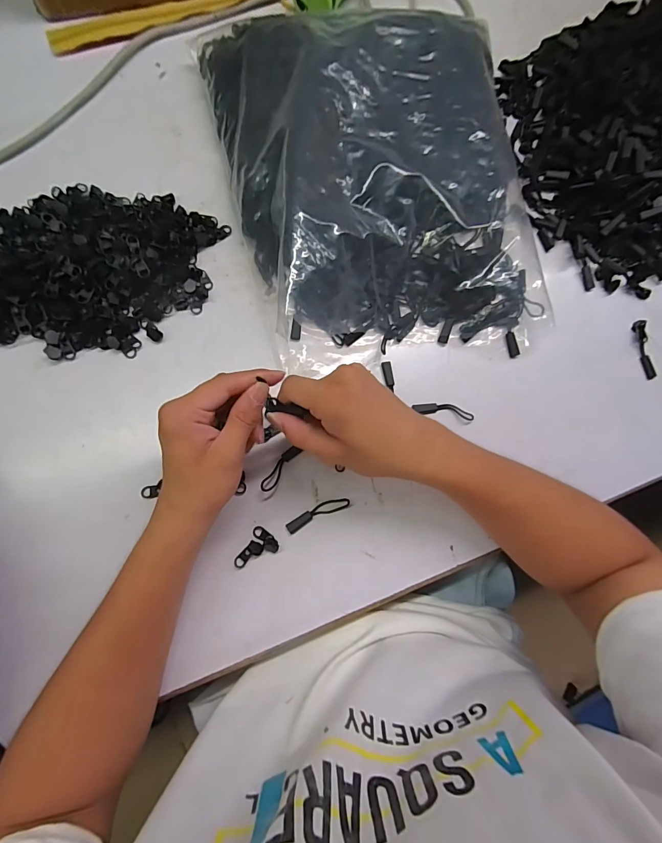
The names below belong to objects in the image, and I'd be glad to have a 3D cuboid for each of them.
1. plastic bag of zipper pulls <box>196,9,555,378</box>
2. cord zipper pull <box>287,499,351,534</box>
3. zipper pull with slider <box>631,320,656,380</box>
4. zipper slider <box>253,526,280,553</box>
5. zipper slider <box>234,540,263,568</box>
[{"bbox_3d":[0.044,-0.226,0.346,0.259,0.084,0.352,-14,83,-7],"label":"plastic bag of zipper pulls"},{"bbox_3d":[-0.012,0.082,0.337,0.059,0.004,0.013,-25,85,-8],"label":"cord zipper pull"},{"bbox_3d":[0.323,-0.074,0.388,0.015,0.008,0.061,-8,83,-6],"label":"zipper pull with slider"},{"bbox_3d":[-0.057,0.103,0.329,0.027,0.004,0.012,43,81,2],"label":"zipper slider"},{"bbox_3d":[-0.071,0.116,0.326,0.014,0.004,0.028,40,81,1],"label":"zipper slider"}]

